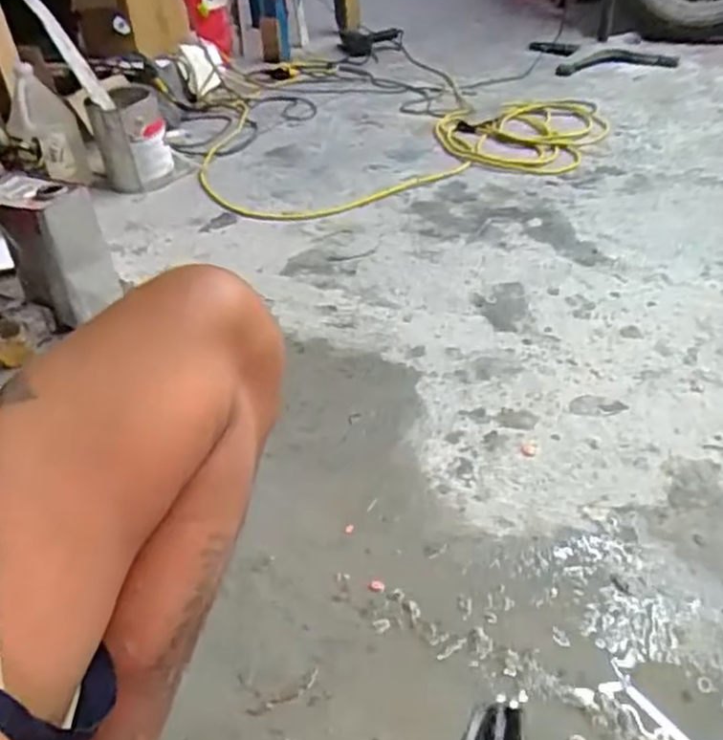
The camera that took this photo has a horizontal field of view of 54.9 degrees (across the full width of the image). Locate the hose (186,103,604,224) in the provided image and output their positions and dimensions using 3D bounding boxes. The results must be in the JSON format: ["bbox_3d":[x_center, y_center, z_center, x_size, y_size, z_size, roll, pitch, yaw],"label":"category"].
[{"bbox_3d":[0.084,-0.632,1.880,1.059,0.043,0.809,-16,39,-15],"label":"hose"}]

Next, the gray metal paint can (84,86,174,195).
[{"bbox_3d":[-0.556,-0.562,1.682,0.164,0.197,0.189,-14,39,-14],"label":"gray metal paint can"}]

